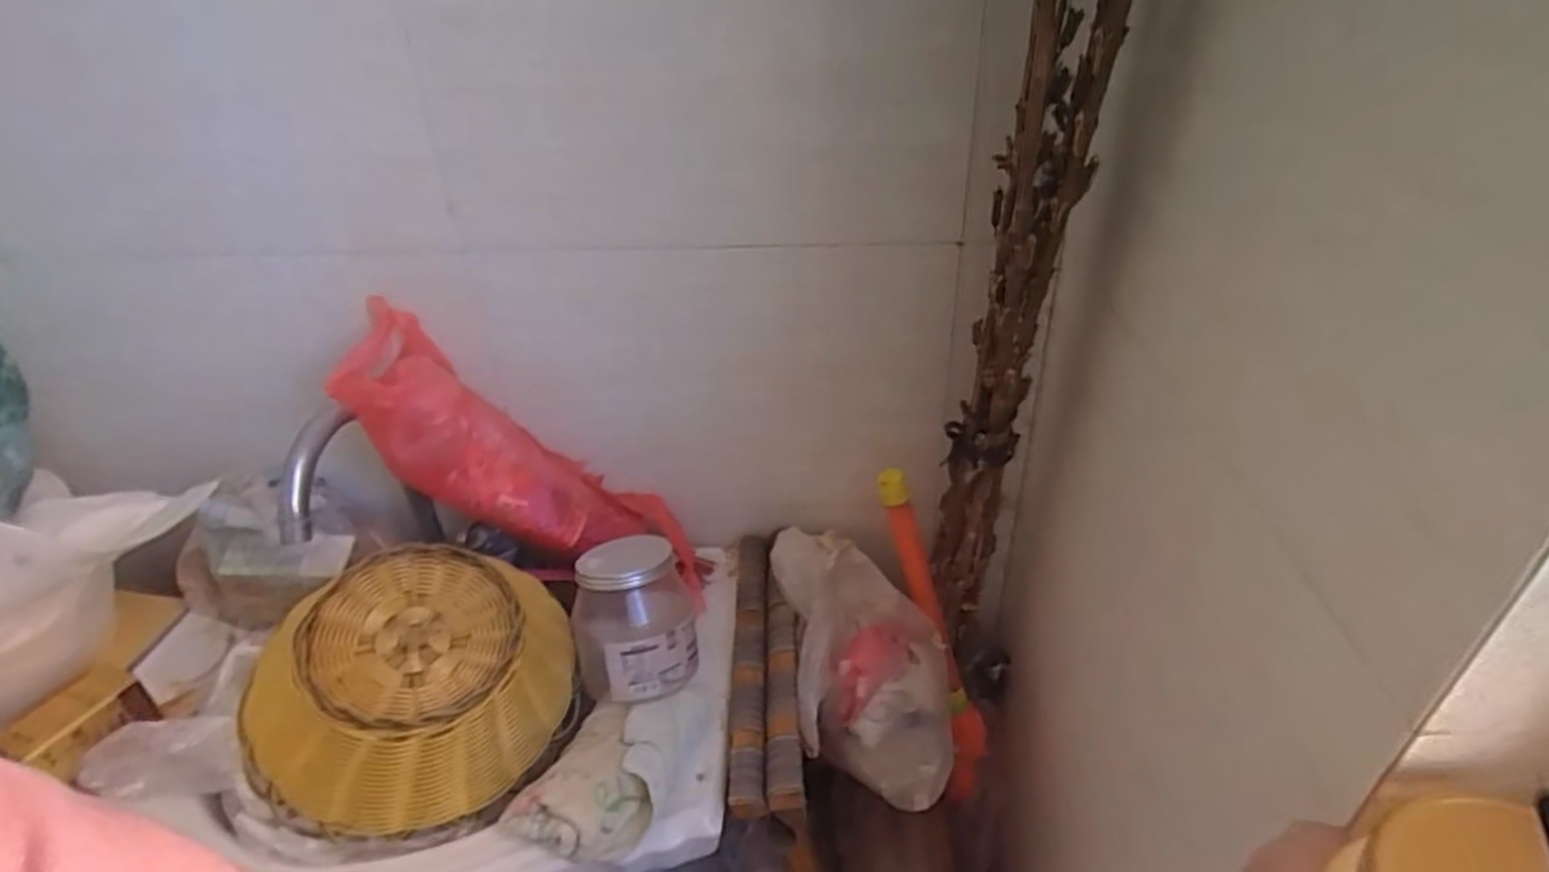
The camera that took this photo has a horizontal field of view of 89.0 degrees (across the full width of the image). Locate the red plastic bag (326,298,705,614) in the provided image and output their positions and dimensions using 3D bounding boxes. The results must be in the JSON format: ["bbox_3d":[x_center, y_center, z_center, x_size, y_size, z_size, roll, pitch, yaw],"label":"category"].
[{"bbox_3d":[-0.258,0.045,0.815,0.100,0.415,0.117,-42,26,24],"label":"red plastic bag"}]

